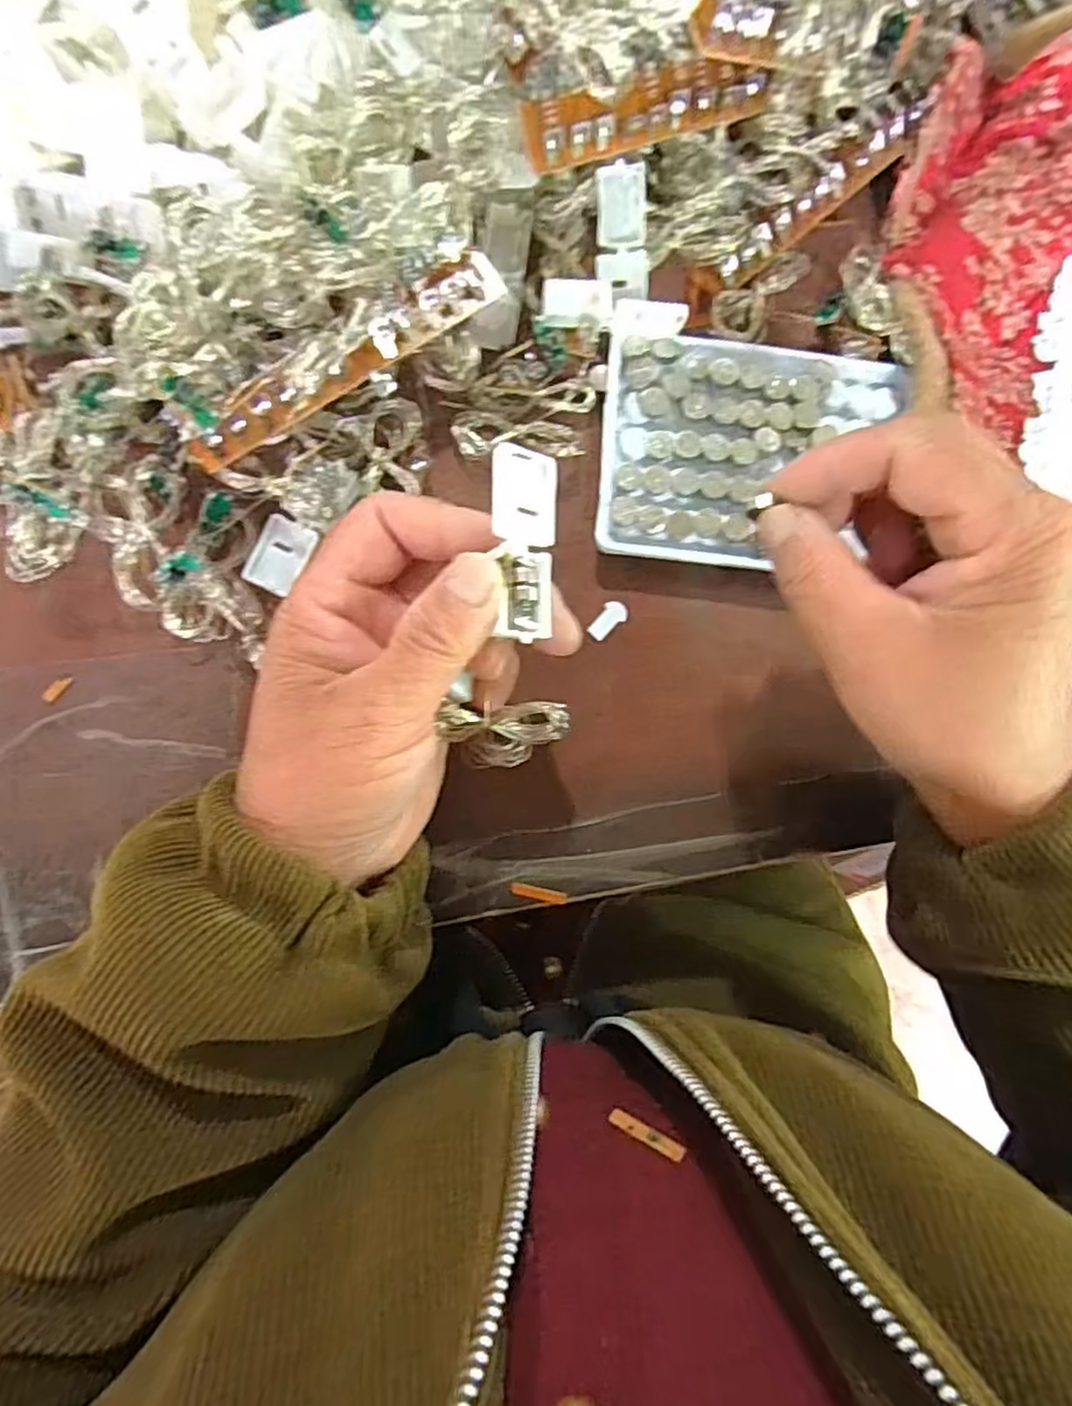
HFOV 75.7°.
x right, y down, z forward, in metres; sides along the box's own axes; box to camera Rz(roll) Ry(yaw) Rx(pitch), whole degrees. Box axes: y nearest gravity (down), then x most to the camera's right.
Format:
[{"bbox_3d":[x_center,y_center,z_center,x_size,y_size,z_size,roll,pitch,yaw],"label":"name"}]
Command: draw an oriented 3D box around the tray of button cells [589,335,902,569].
[{"bbox_3d":[0.088,-0.101,0.277,0.121,0.012,0.090,5,85,-5],"label":"tray of button cells"}]

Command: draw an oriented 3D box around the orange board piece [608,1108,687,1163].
[{"bbox_3d":[0.031,0.120,0.192,0.022,0.004,0.004,13,87,32],"label":"orange board piece"}]

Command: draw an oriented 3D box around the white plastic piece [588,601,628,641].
[{"bbox_3d":[0.029,-0.033,0.276,0.010,0.004,0.018,42,83,-1],"label":"white plastic piece"}]

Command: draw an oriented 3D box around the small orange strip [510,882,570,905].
[{"bbox_3d":[0.001,0.073,0.265,0.022,0.004,0.005,13,85,-4],"label":"small orange strip"}]

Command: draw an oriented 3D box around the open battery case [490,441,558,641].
[{"bbox_3d":[-0.004,-0.049,0.207,0.021,0.013,0.055,1,88,-29],"label":"open battery case"}]

